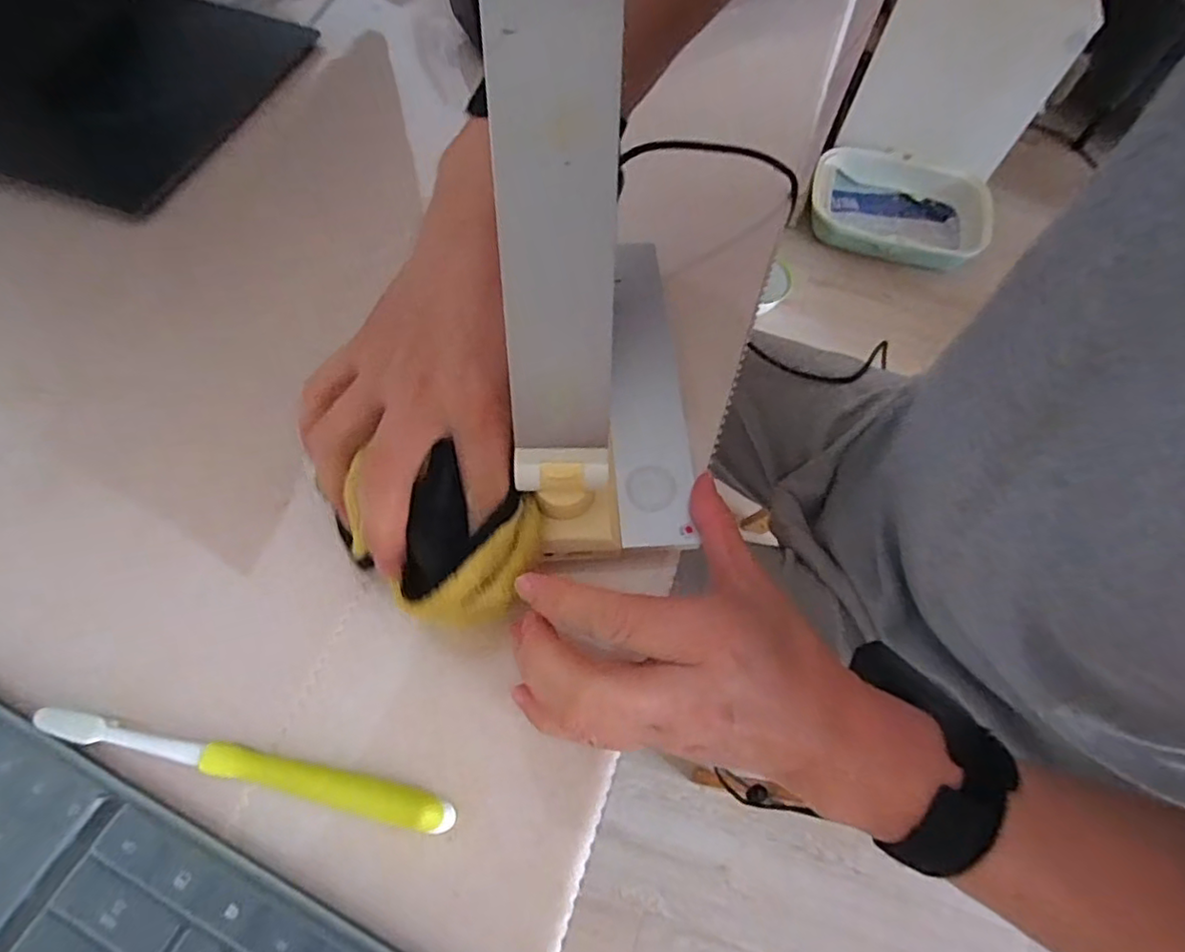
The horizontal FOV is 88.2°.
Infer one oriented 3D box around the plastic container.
[{"bbox_3d":[0.721,-0.621,1.430,0.409,0.101,0.265,14,63,5],"label":"plastic container"}]

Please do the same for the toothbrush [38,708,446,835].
[{"bbox_3d":[-0.149,0.126,0.267,0.181,0.018,0.016,12,63,4],"label":"toothbrush"}]

